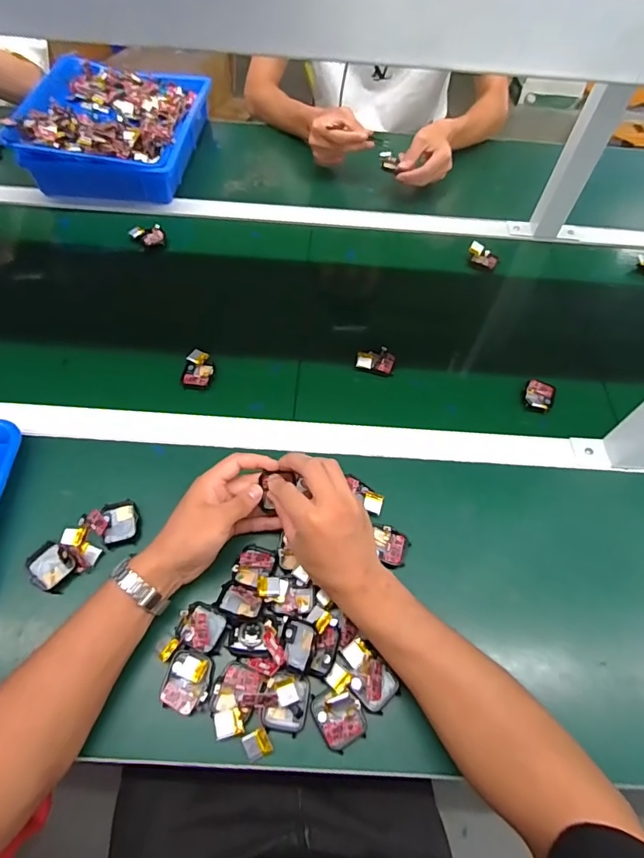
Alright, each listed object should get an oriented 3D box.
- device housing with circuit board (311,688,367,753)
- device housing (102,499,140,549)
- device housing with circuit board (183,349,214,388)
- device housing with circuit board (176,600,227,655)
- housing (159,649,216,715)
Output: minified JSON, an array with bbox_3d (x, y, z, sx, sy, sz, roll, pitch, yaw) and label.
[{"bbox_3d":[0.015,0.248,0.393,0.038,0.018,0.045,-23,62,-17],"label":"device housing with circuit board"},{"bbox_3d":[-0.207,0.098,0.475,0.033,0.012,0.046,-11,60,-10],"label":"device housing"},{"bbox_3d":[-0.159,-0.077,0.592,0.036,0.016,0.054,1,58,-3],"label":"device housing with circuit board"},{"bbox_3d":[-0.112,0.184,0.425,0.044,0.012,0.038,23,60,11],"label":"device housing with circuit board"},{"bbox_3d":[-0.118,0.222,0.403,0.039,0.010,0.046,12,58,4],"label":"housing"}]

